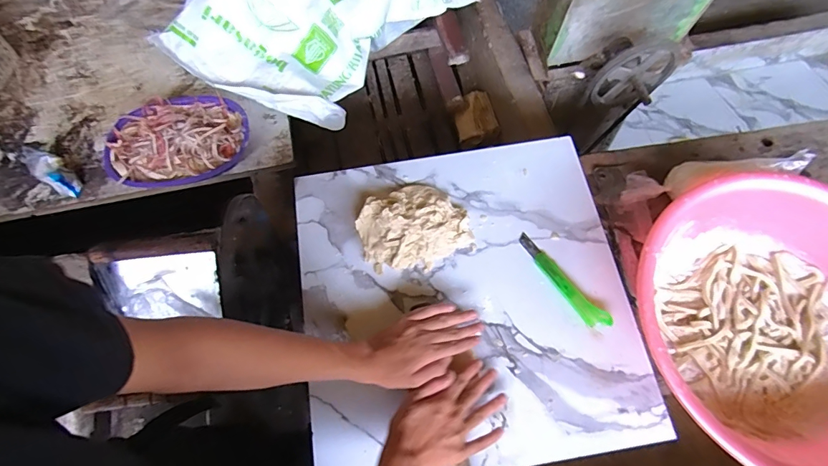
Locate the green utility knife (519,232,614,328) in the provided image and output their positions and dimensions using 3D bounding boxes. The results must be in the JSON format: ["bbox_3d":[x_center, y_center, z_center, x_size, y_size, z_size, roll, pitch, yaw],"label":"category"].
[{"bbox_3d":[0.229,0.074,0.653,0.034,0.008,0.181,-37,75,-15],"label":"green utility knife"}]

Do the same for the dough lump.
[{"bbox_3d":[-0.002,-0.010,0.667,0.167,0.045,0.138,-26,72,-12],"label":"dough lump"}]

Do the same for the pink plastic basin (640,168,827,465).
[{"bbox_3d":[0.501,0.127,0.585,0.402,0.113,0.399,1,69,-2],"label":"pink plastic basin"}]

